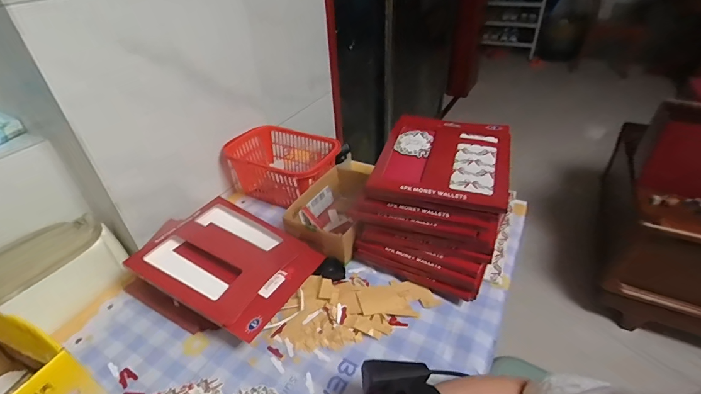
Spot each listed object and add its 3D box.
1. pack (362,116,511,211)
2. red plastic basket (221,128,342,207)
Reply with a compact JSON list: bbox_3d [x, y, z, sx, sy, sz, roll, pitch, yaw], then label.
[{"bbox_3d":[0.152,-0.074,0.584,0.194,0.034,0.234,10,39,17],"label":"pack"},{"bbox_3d":[-0.144,-0.062,0.774,0.232,0.106,0.149,13,40,20],"label":"red plastic basket"}]

